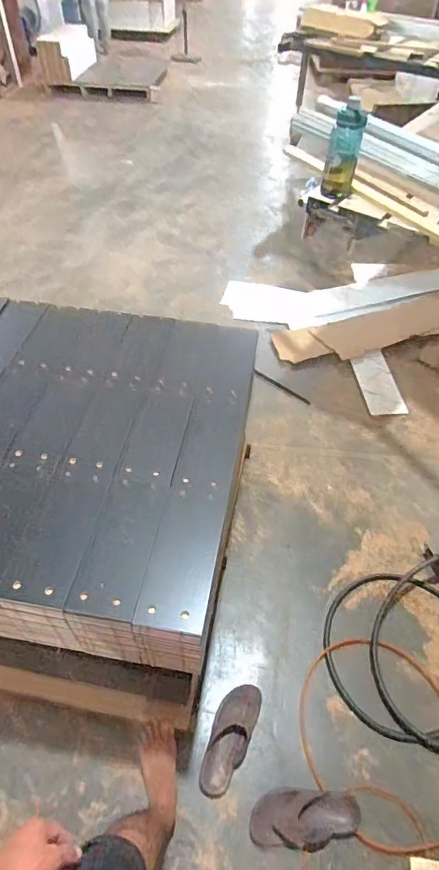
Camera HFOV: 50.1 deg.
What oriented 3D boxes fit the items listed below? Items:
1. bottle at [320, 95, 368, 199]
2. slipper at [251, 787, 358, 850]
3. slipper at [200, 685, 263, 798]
[{"bbox_3d":[0.340,-0.776,1.289,0.096,0.217,0.089,11,51,8],"label":"bottle"},{"bbox_3d":[0.203,0.905,1.107,0.257,0.040,0.113,3,50,1],"label":"slipper"},{"bbox_3d":[0.028,0.789,1.225,0.104,0.053,0.263,18,52,13],"label":"slipper"}]

